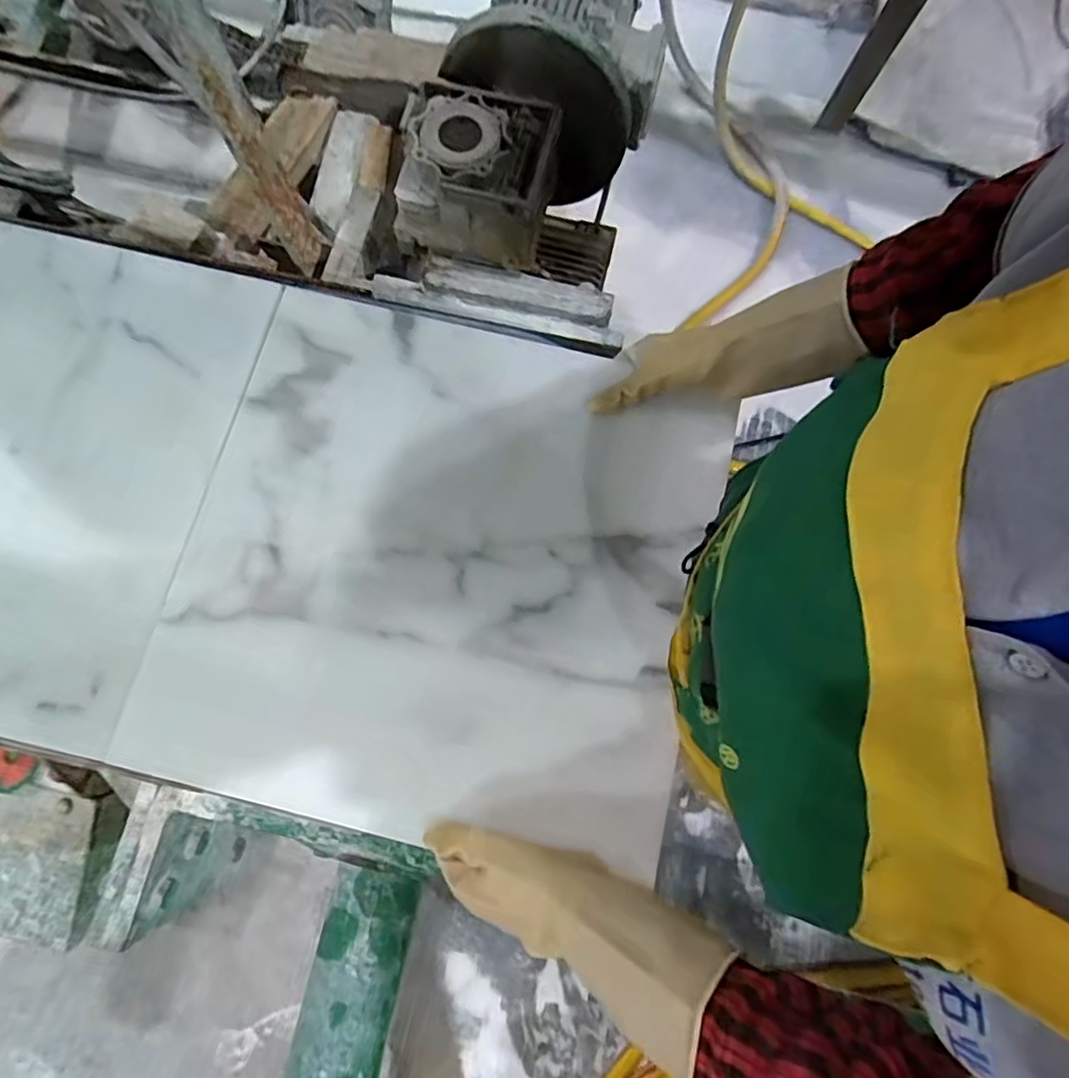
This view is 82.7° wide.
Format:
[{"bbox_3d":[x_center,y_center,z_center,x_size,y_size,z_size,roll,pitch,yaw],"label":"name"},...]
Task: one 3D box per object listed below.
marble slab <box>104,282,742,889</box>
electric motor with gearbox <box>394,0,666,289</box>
[{"bbox_3d":[-0.078,0.016,0.531,0.438,0.018,0.442,14,77,3],"label":"marble slab"},{"bbox_3d":[0.013,-0.459,0.631,0.208,0.185,0.365,17,78,2],"label":"electric motor with gearbox"}]

